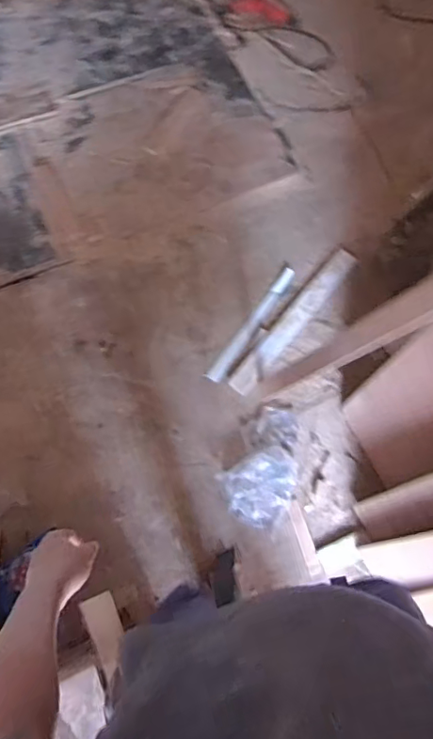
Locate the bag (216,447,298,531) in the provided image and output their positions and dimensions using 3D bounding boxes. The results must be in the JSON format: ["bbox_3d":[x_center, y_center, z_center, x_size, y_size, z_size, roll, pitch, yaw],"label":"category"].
[{"bbox_3d":[0.138,0.327,1.526,0.224,0.033,0.185,-33,74,-13],"label":"bag"}]

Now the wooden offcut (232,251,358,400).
[{"bbox_3d":[0.250,-0.163,1.720,0.088,0.024,0.600,38,73,11],"label":"wooden offcut"}]

